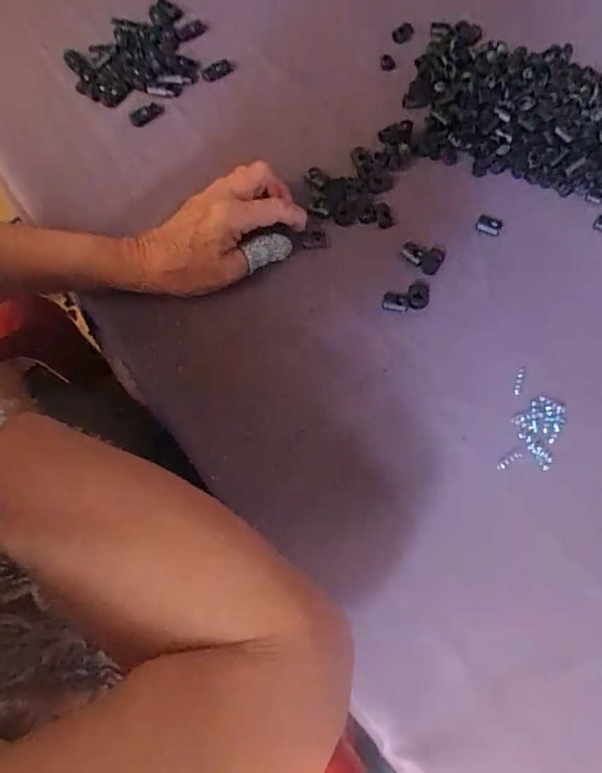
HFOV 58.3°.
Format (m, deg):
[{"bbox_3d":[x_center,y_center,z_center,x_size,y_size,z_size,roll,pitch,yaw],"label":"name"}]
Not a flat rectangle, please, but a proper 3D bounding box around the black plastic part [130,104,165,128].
[{"bbox_3d":[-0.143,-0.253,0.503,0.032,0.006,0.017,-31,72,-13],"label":"black plastic part"}]

